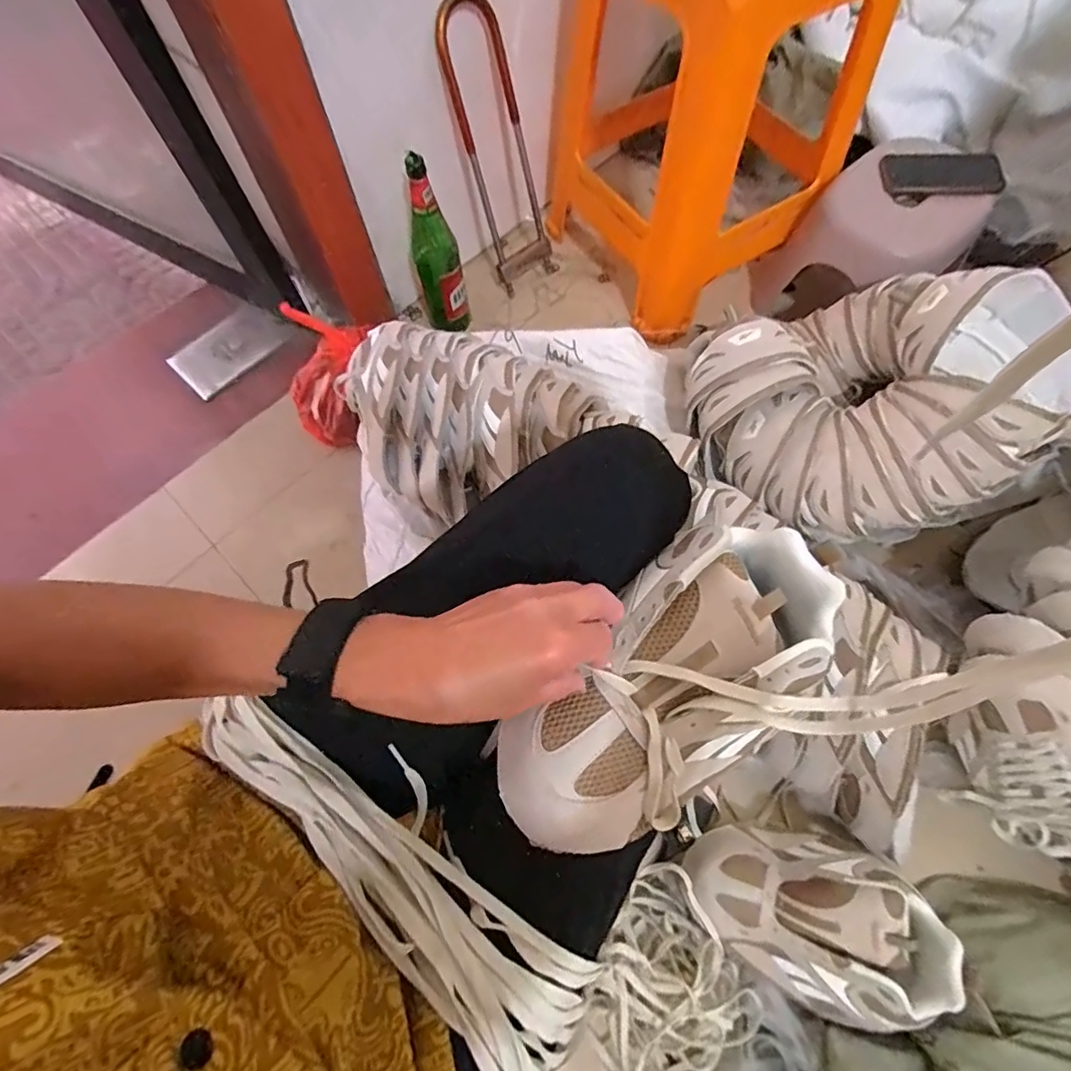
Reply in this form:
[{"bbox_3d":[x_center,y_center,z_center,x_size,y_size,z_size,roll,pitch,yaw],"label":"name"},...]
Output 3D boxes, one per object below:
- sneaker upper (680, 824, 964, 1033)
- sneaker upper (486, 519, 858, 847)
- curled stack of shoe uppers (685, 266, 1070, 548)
[{"bbox_3d":[0.288,0.378,0.548,0.245,0.090,0.169,31,71,14],"label":"sneaker upper"},{"bbox_3d":[0.090,0.089,0.339,0.245,0.074,0.118,-40,71,-13],"label":"sneaker upper"},{"bbox_3d":[0.428,-0.176,0.669,0.403,0.155,0.324,-32,69,-11],"label":"curled stack of shoe uppers"}]

